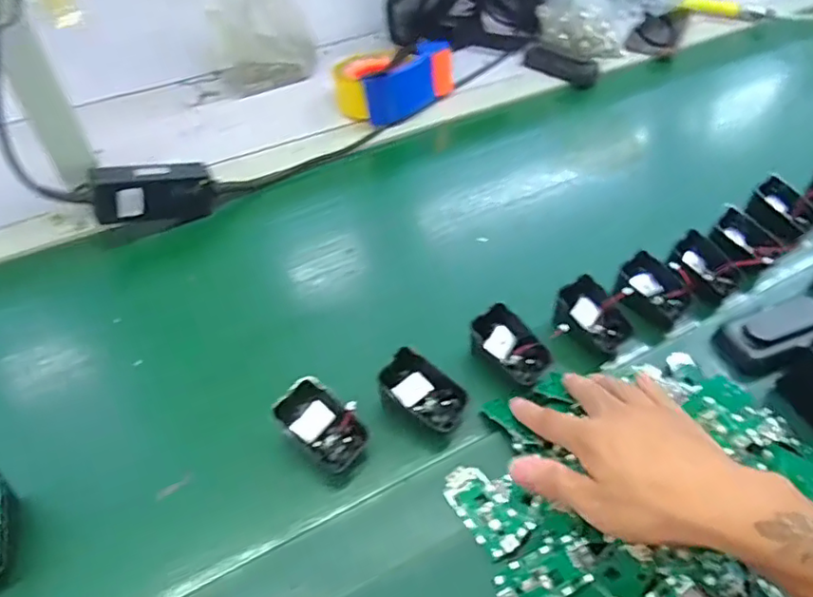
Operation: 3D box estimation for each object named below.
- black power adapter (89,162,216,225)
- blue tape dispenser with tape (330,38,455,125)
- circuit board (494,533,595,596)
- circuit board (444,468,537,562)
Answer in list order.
[{"bbox_3d":[-0.259,-0.109,0.592,0.113,0.054,0.029,-12,44,-37],"label":"black power adapter"},{"bbox_3d":[-0.019,-0.290,0.759,0.150,0.062,0.100,-34,54,-27],"label":"blue tape dispenser with tape"},{"bbox_3d":[0.089,0.177,0.366,0.064,0.004,0.032,-32,60,1],"label":"circuit board"},{"bbox_3d":[0.058,0.144,0.400,0.043,0.011,0.064,-36,55,-14],"label":"circuit board"}]

